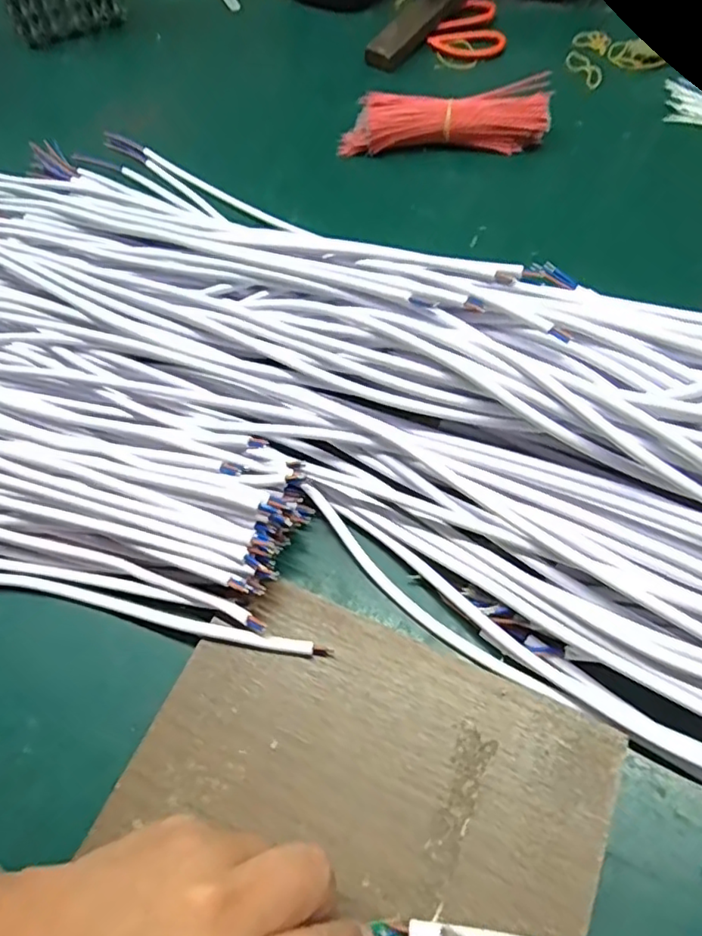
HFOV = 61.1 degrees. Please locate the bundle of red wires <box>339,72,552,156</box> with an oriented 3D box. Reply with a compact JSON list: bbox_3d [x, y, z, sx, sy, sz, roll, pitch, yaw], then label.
[{"bbox_3d":[0.076,-0.286,0.489,0.164,0.039,0.035,2,61,5],"label":"bundle of red wires"}]

